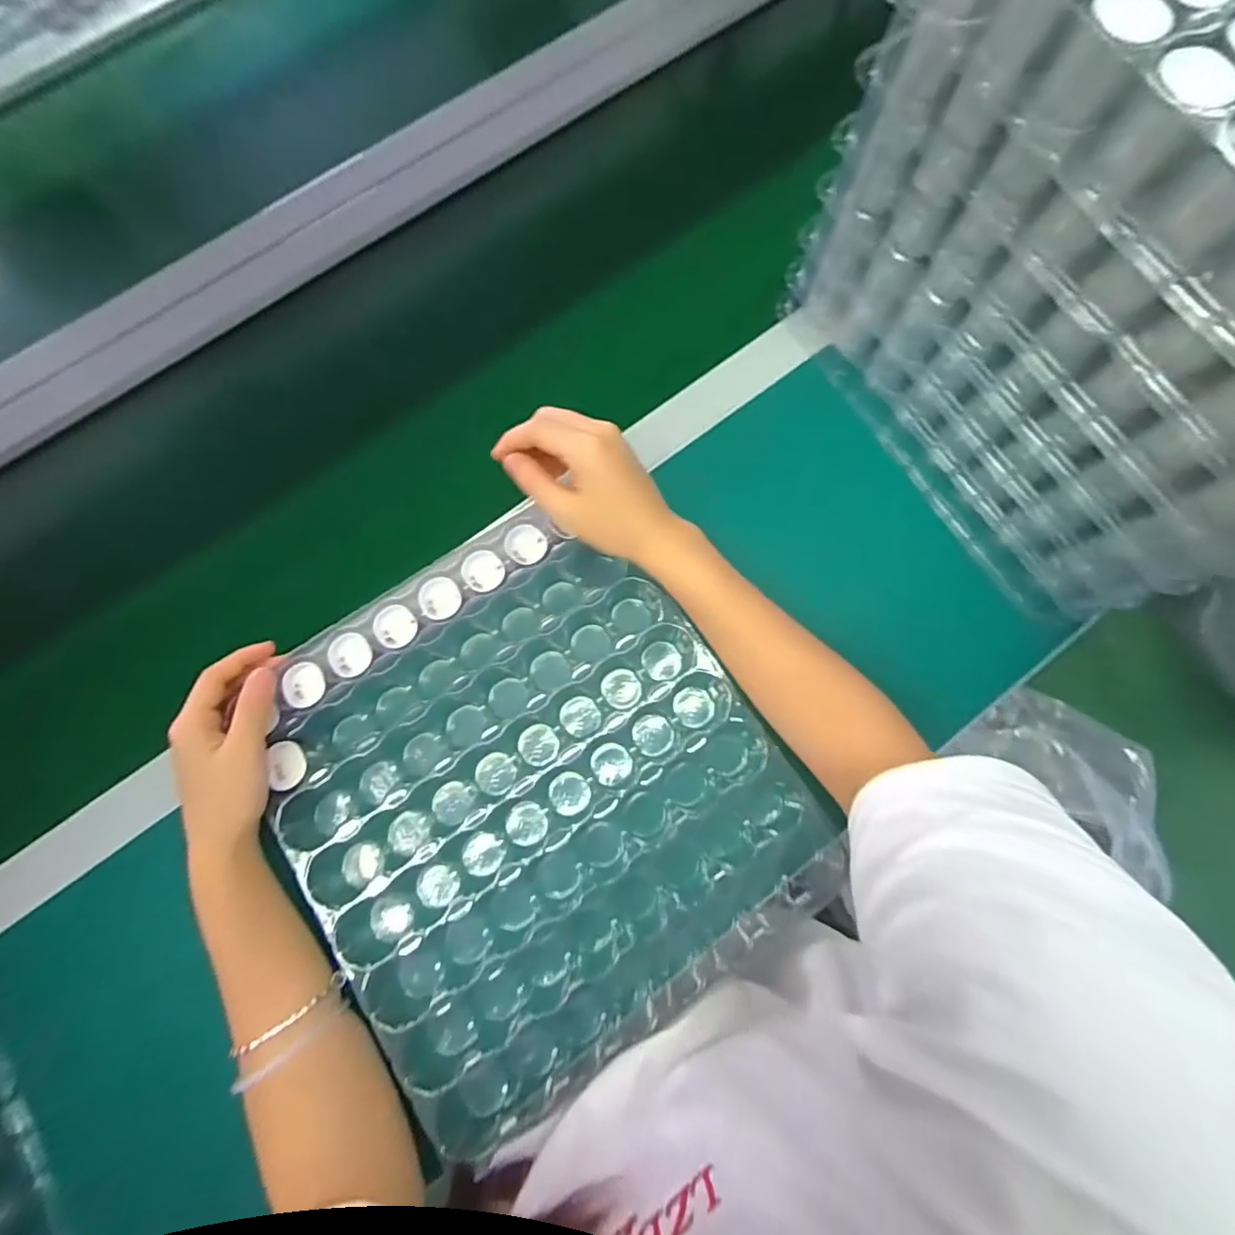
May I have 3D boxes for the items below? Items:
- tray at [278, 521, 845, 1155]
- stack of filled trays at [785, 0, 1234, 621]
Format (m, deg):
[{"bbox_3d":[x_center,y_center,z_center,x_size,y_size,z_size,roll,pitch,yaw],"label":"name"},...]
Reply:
[{"bbox_3d":[-0.060,0.116,0.401,0.300,0.051,0.318,-36,78,-8],"label":"tray"},{"bbox_3d":[0.341,-0.224,0.361,0.277,0.257,0.321,-31,78,-7],"label":"stack of filled trays"}]

